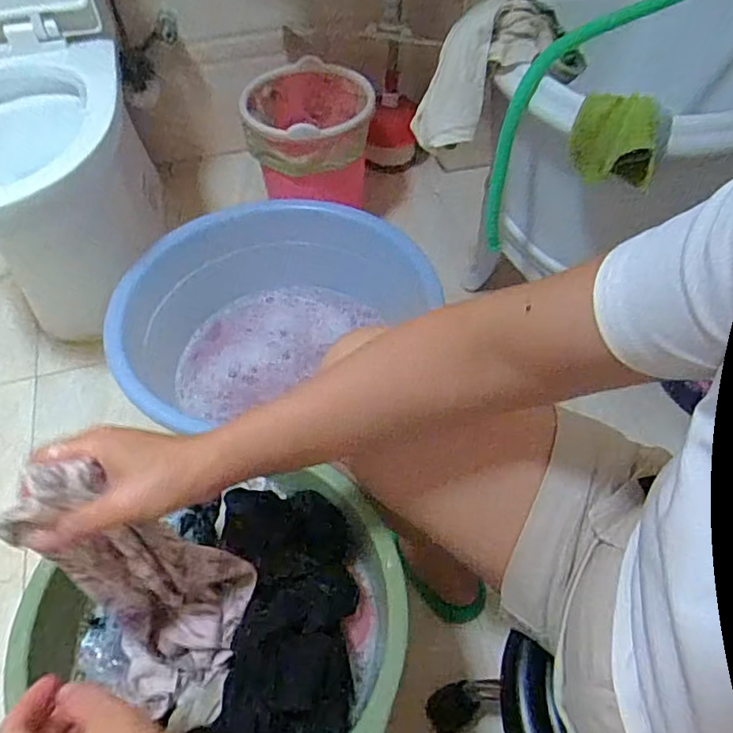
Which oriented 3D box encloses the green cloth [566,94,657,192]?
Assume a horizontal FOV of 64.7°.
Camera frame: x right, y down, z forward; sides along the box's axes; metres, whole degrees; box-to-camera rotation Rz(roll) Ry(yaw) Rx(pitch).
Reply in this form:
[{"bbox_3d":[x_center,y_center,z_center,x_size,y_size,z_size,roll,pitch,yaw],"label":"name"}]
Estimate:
[{"bbox_3d":[0.282,-0.254,0.654,0.096,0.079,0.059,18,55,13],"label":"green cloth"}]

